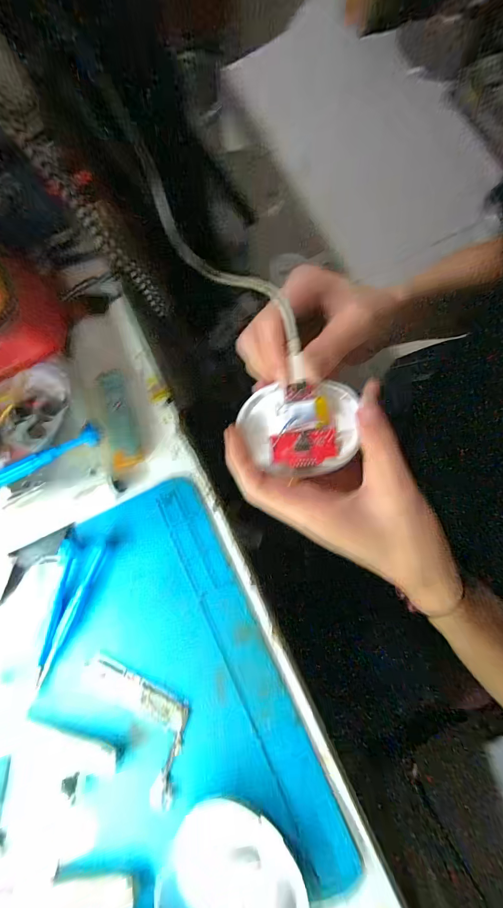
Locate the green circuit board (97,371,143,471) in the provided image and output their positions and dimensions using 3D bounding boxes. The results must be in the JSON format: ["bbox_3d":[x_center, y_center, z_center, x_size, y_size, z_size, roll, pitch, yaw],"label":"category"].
[{"bbox_3d":[-0.106,-0.029,0.278,0.021,0.009,0.081,-15,79,2],"label":"green circuit board"}]

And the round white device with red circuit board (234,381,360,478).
[{"bbox_3d":[0.033,-0.018,0.234,0.078,0.014,0.060,-3,79,-1],"label":"round white device with red circuit board"}]

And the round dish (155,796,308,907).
[{"bbox_3d":[-0.013,0.283,0.221,0.084,0.024,0.095,-34,79,-1],"label":"round dish"}]

